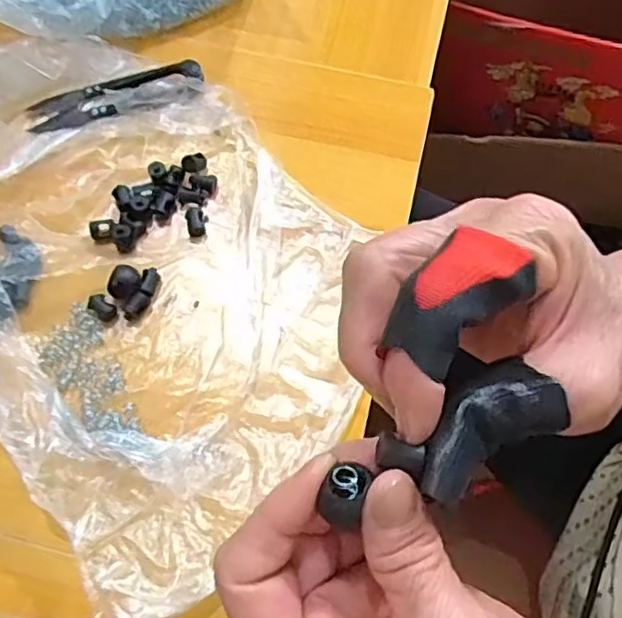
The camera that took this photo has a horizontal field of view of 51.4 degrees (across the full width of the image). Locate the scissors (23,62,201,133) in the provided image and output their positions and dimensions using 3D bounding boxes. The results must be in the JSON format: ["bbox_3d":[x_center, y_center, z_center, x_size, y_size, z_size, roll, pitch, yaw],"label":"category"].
[{"bbox_3d":[-0.113,-0.124,0.373,0.101,0.008,0.024,-14,70,-8],"label":"scissors"}]

